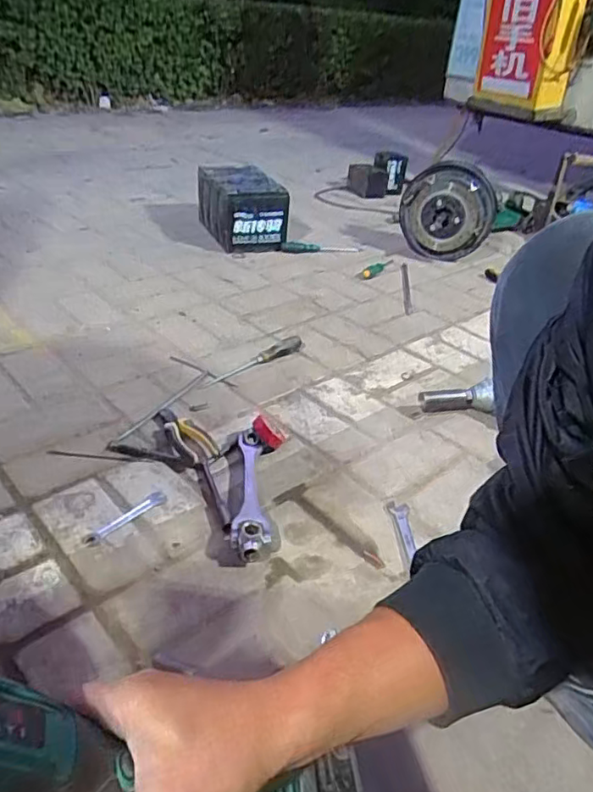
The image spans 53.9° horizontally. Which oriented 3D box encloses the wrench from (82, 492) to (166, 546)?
[{"bbox_3d":[-0.219,0.156,0.751,0.023,0.010,0.119,29,37,31],"label":"wrench"}]

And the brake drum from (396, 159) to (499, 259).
[{"bbox_3d":[0.424,-0.519,1.645,0.256,0.263,0.111,15,18,15],"label":"brake drum"}]

